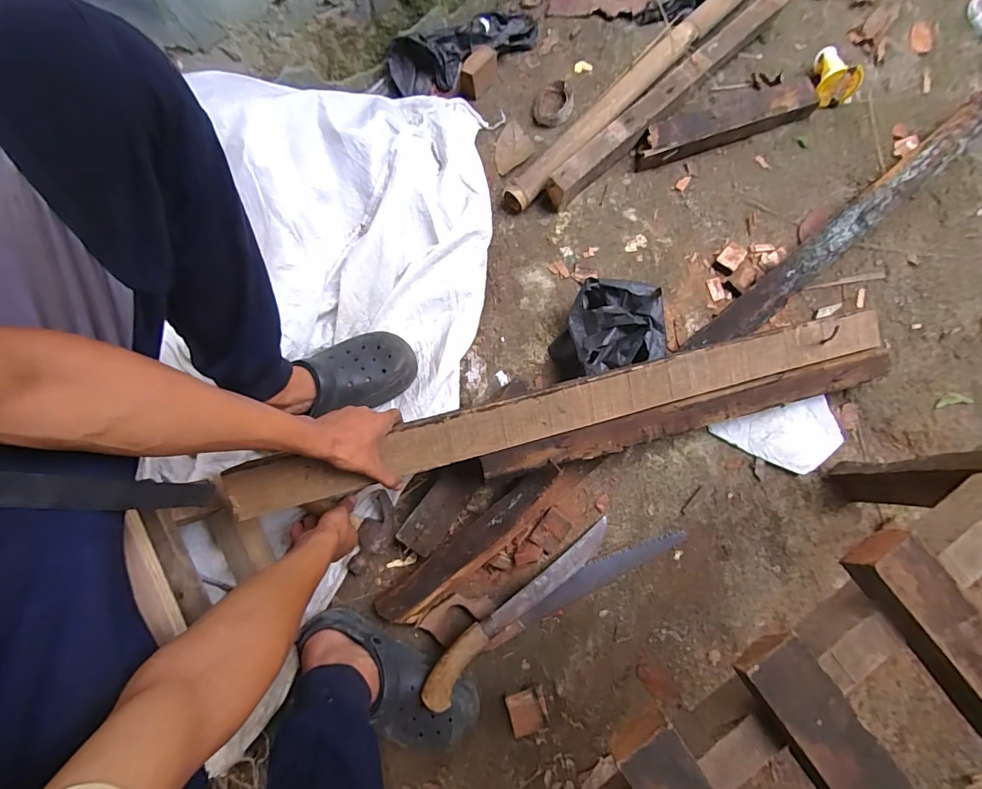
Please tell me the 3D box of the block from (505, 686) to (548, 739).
[{"bbox_3d":[0.055,0.465,0.655,0.055,0.021,0.058,-18,79,-2],"label":"block"}]

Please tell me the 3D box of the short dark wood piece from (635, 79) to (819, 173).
[{"bbox_3d":[0.438,-0.512,0.833,0.363,0.046,0.073,-20,79,-2],"label":"short dark wood piece"}]

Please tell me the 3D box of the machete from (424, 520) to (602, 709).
[{"bbox_3d":[0.046,0.311,0.656,0.350,0.027,0.050,-35,81,-19],"label":"machete"}]

